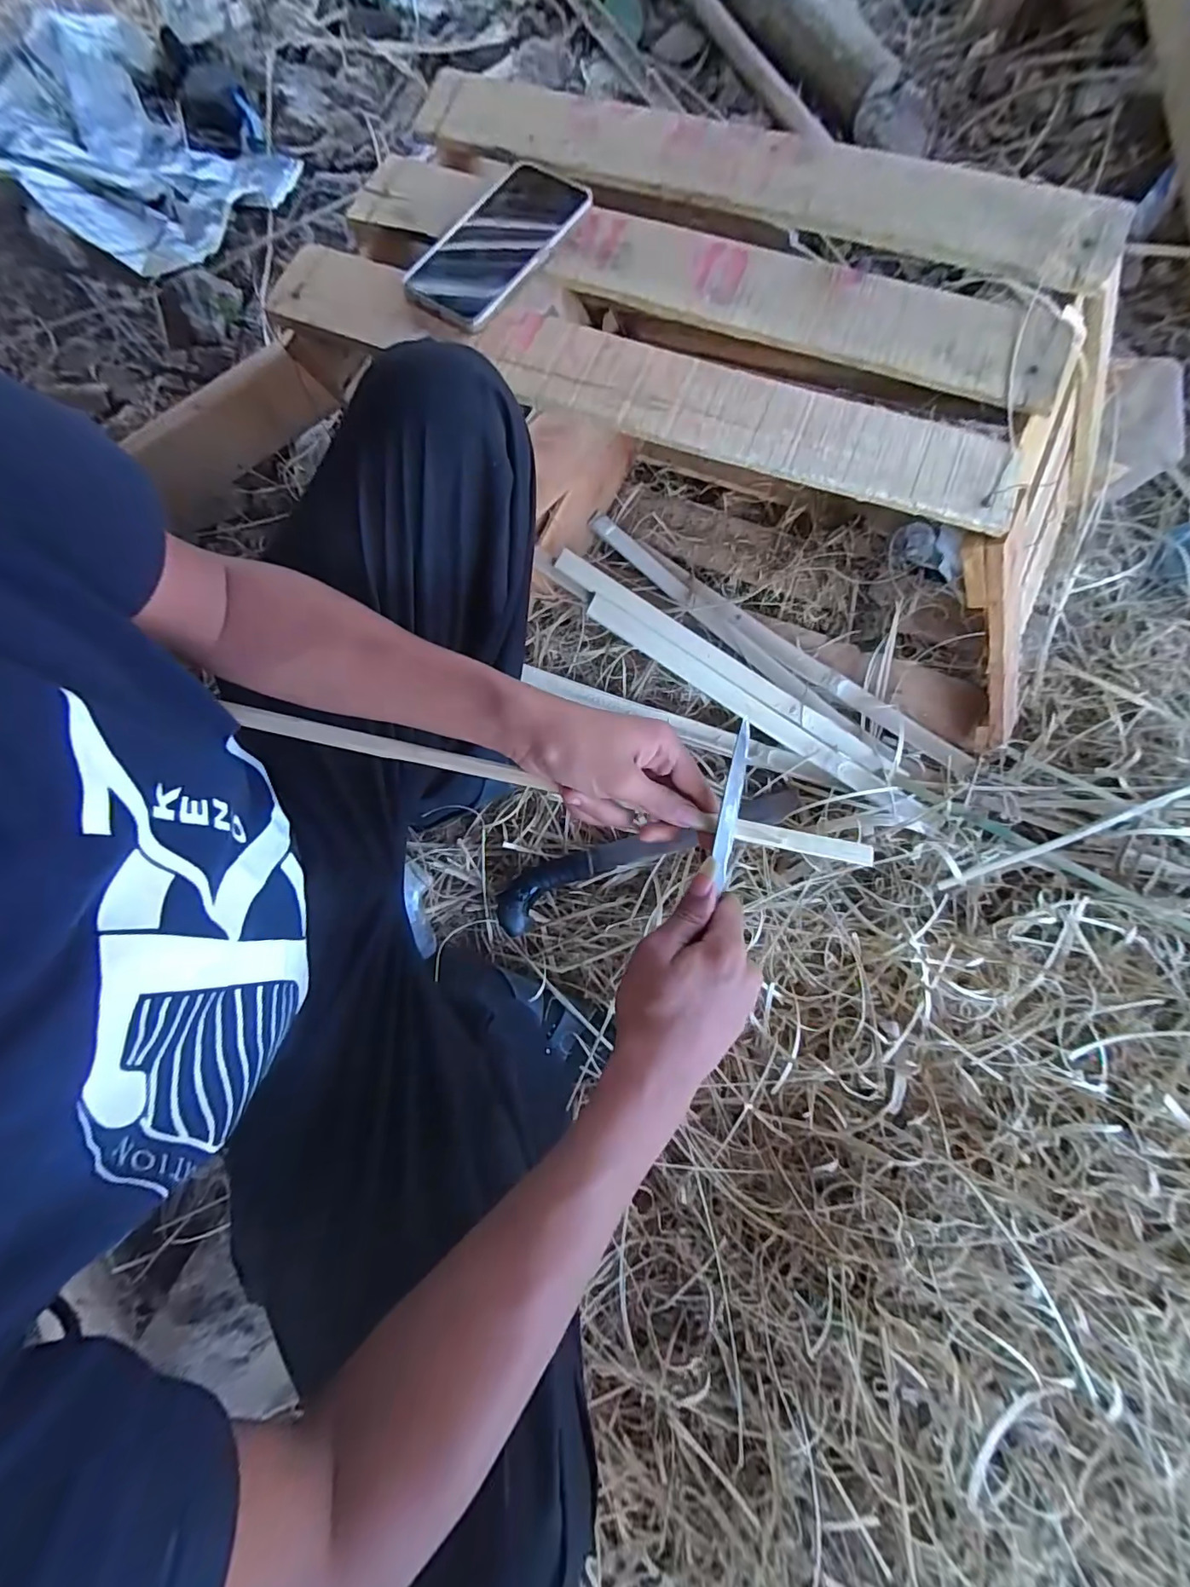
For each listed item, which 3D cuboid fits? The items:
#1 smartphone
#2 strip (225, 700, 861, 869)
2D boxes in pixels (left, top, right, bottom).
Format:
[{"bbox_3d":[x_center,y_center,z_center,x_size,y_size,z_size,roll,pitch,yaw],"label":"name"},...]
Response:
[{"bbox_3d":[-0.079,-0.457,0.433,0.087,0.013,0.185,34,84,4],"label":"smartphone"},{"bbox_3d":[-0.033,-0.006,0.345,0.426,0.010,0.017,13,78,2],"label":"strip"}]

